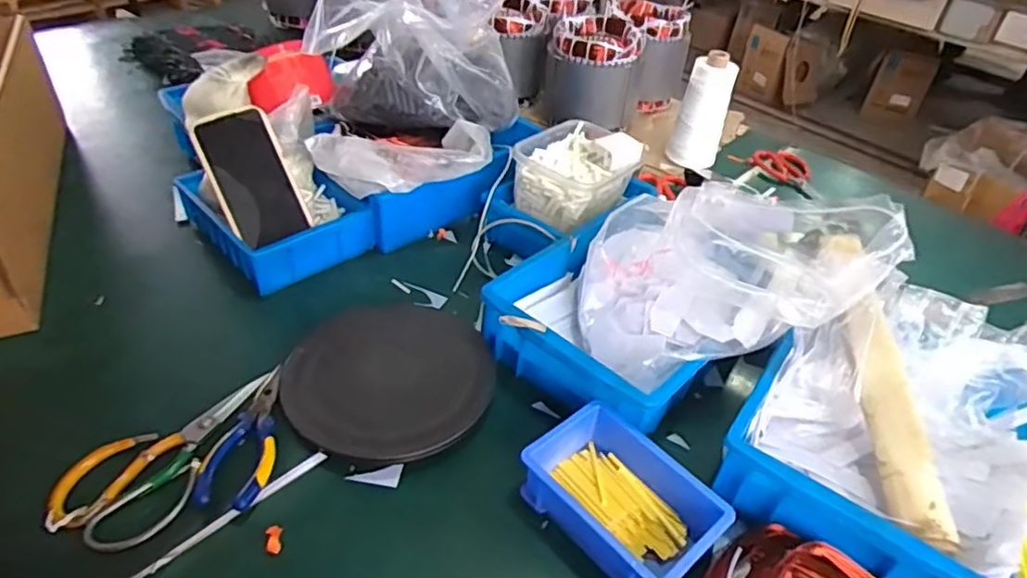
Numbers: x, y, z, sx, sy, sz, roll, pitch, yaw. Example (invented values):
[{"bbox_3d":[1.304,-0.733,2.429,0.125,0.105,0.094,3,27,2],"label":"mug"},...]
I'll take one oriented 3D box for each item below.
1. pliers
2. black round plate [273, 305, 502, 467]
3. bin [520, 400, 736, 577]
[{"bbox_3d":[-0.223,0.122,0.548,0.054,0.010,0.141,5,40,0],"label":"pliers"},{"bbox_3d":[-0.114,0.077,0.613,0.184,0.025,0.185,3,40,-2],"label":"black round plate"},{"bbox_3d":[0.090,0.169,0.516,0.111,0.054,0.146,-28,50,-34],"label":"bin"}]

